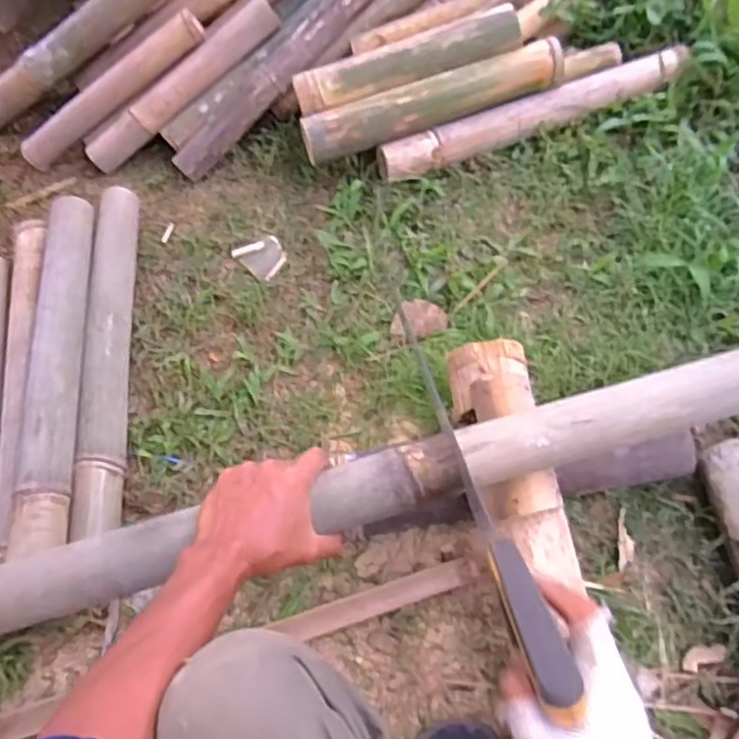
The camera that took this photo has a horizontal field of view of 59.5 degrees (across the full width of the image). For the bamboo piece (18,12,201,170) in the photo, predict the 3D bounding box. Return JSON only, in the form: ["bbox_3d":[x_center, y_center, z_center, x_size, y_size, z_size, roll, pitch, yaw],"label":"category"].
[{"bbox_3d":[-0.458,-0.485,1.138,0.401,0.044,0.059,-30,62,16],"label":"bamboo piece"}]

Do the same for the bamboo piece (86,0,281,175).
[{"bbox_3d":[-0.328,-0.489,1.124,0.407,0.050,0.057,-35,63,12],"label":"bamboo piece"}]

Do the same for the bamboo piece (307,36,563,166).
[{"bbox_3d":[0.103,-0.431,1.034,0.435,0.062,0.056,-20,59,-5],"label":"bamboo piece"}]

